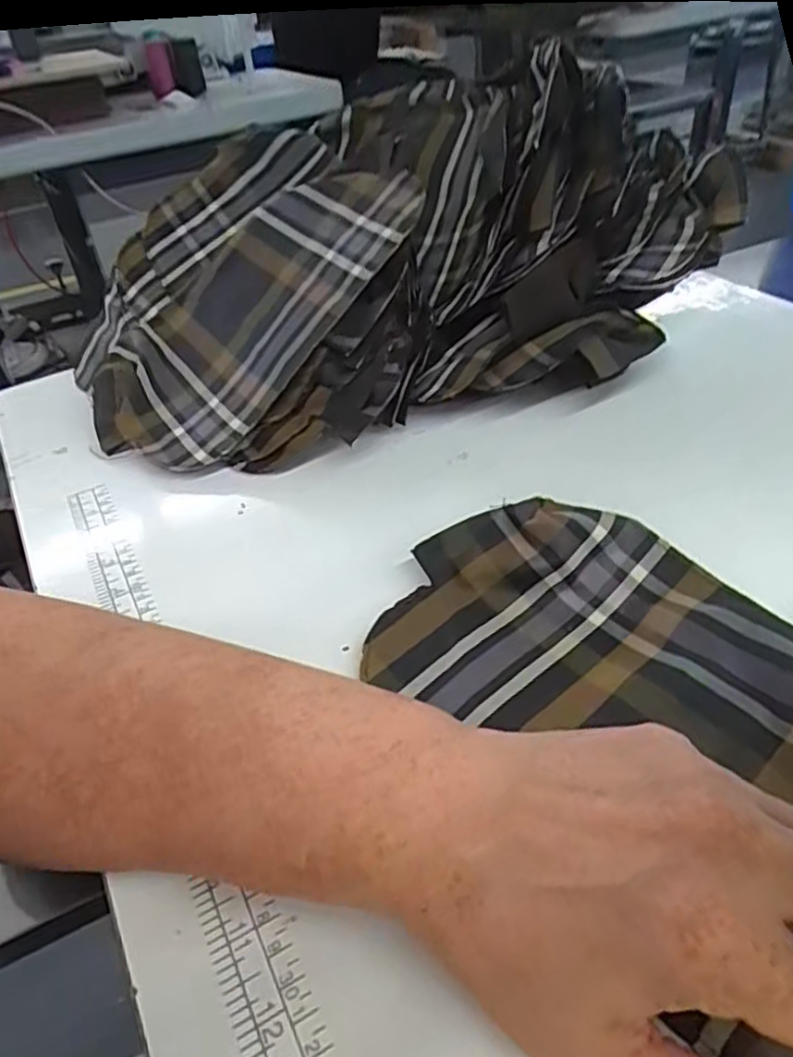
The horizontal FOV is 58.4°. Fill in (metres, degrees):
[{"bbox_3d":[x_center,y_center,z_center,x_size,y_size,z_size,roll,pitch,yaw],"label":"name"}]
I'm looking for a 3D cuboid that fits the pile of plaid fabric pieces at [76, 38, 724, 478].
[{"bbox_3d":[-0.013,-0.181,0.469,0.425,0.146,0.262,-12,40,-6],"label":"pile of plaid fabric pieces"}]

